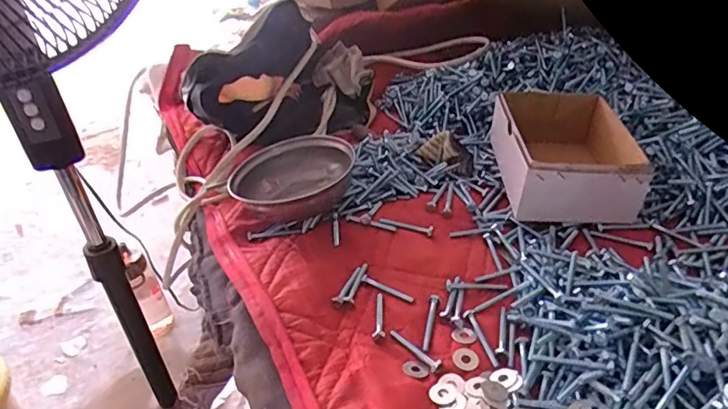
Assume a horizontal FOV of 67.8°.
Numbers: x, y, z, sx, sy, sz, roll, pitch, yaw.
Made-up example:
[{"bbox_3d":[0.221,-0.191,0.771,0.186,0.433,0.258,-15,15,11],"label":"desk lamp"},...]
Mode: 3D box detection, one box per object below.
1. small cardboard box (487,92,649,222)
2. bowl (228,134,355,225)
[{"bbox_3d":[0.233,-0.056,0.632,0.136,0.080,0.168,-5,36,2],"label":"small cardboard box"},{"bbox_3d":[-0.086,-0.023,0.645,0.140,0.068,0.140,-4,36,3],"label":"bowl"}]

